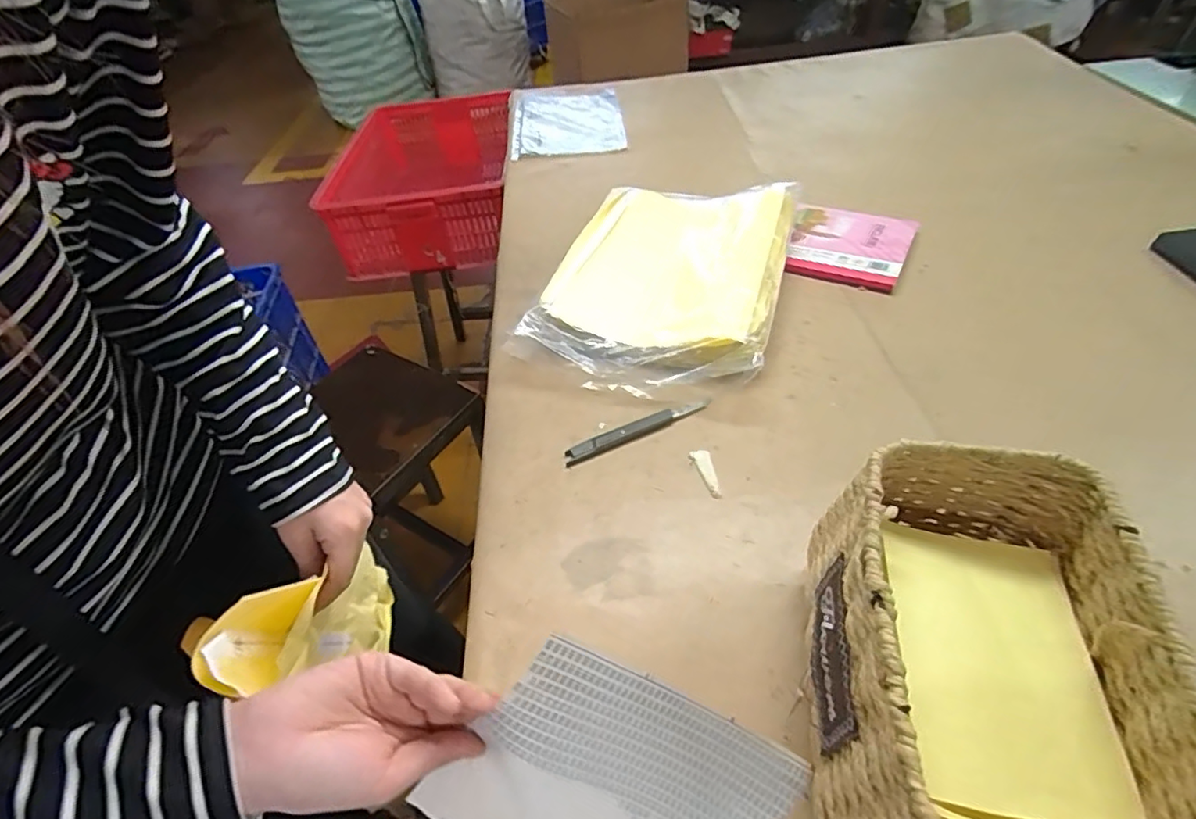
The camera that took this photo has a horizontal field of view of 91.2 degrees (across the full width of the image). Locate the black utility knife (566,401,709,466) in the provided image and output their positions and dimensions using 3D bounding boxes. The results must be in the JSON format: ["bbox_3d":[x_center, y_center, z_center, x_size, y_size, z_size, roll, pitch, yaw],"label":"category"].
[{"bbox_3d":[0.042,0.022,0.621,0.162,0.009,0.022,-21,48,-12],"label":"black utility knife"}]

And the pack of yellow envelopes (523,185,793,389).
[{"bbox_3d":[0.091,-0.169,0.756,0.275,0.067,0.371,11,50,17],"label":"pack of yellow envelopes"}]

